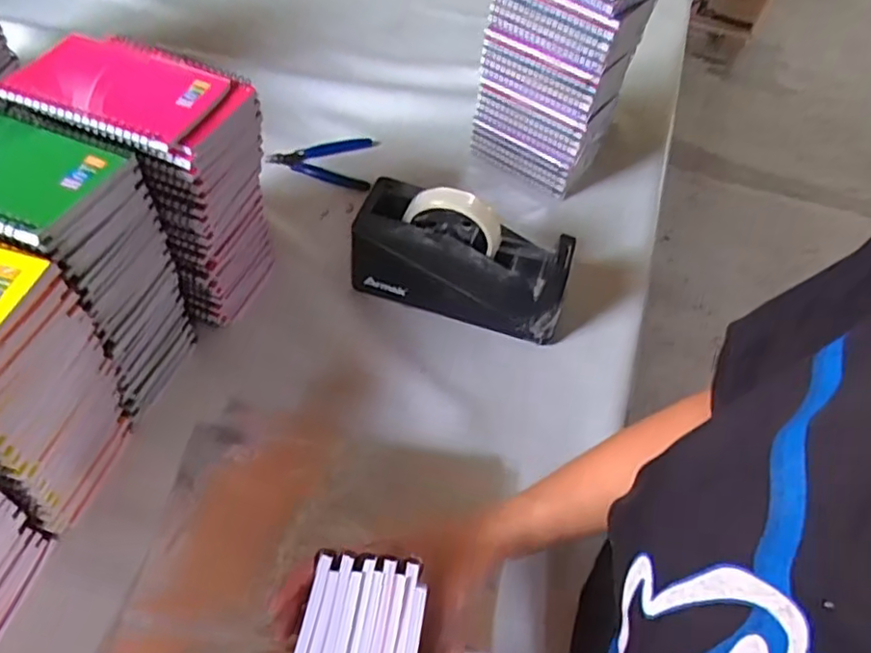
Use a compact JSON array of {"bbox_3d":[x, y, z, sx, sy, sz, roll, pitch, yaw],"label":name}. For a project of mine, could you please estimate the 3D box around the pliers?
[{"bbox_3d":[-0.126,-0.203,0.736,0.119,0.009,0.085,17,53,3],"label":"pliers"}]

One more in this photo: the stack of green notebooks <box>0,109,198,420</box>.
[{"bbox_3d":[-0.272,-0.039,0.465,0.129,0.221,0.101,22,54,7],"label":"stack of green notebooks"}]

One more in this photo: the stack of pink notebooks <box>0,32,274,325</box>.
[{"bbox_3d":[-0.226,-0.106,0.527,0.140,0.219,0.100,21,53,9],"label":"stack of pink notebooks"}]

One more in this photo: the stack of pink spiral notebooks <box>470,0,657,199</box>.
[{"bbox_3d":[0.125,-0.272,0.646,0.133,0.280,0.096,37,57,20],"label":"stack of pink spiral notebooks"}]

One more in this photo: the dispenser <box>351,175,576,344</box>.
[{"bbox_3d":[0.026,-0.065,0.591,0.201,0.116,0.074,19,53,7],"label":"dispenser"}]

